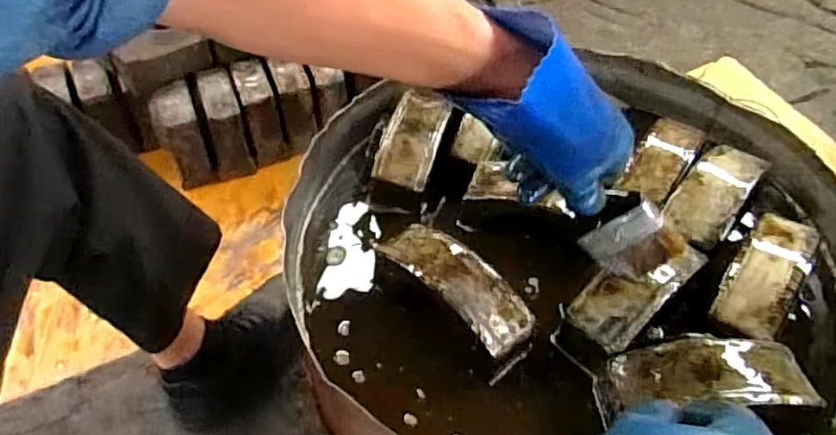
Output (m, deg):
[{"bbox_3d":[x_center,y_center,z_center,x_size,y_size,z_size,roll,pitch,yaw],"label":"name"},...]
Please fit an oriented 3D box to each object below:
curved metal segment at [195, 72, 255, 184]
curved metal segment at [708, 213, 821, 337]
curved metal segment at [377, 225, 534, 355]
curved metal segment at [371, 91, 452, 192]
[{"bbox_3d":[-0.393,-0.183,1.194,0.071,0.183,0.115,-14,48,-14],"label":"curved metal segment"},{"bbox_3d":[0.329,0.049,0.553,0.055,0.031,0.141,31,55,25],"label":"curved metal segment"},{"bbox_3d":[0.035,0.058,0.544,0.059,0.027,0.154,-35,57,-27],"label":"curved metal segment"},{"bbox_3d":[-0.004,-0.093,0.674,0.058,0.033,0.133,12,49,11],"label":"curved metal segment"}]

